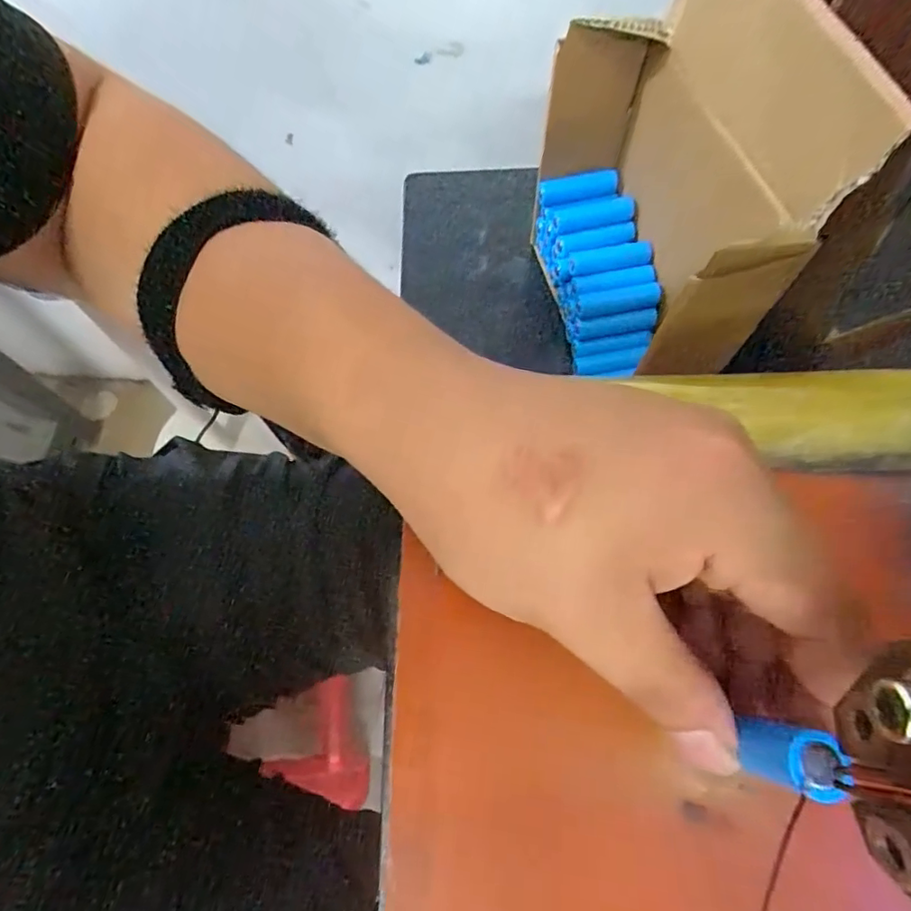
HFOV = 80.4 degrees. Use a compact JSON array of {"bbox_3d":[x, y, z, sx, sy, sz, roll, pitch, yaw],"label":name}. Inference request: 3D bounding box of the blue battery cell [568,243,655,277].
[{"bbox_3d":[0.094,-0.120,0.329,0.049,0.013,0.010,-10,65,-3],"label":"blue battery cell"}]

